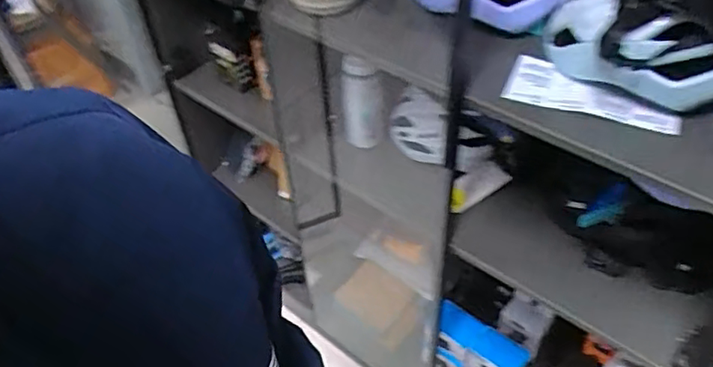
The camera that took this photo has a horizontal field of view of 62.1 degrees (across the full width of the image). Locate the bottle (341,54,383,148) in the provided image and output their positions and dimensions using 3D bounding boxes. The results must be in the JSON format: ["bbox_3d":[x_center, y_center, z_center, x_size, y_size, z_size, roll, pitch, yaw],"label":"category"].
[{"bbox_3d":[0.009,-0.159,1.169,0.078,0.236,0.065,0,45,4],"label":"bottle"}]

